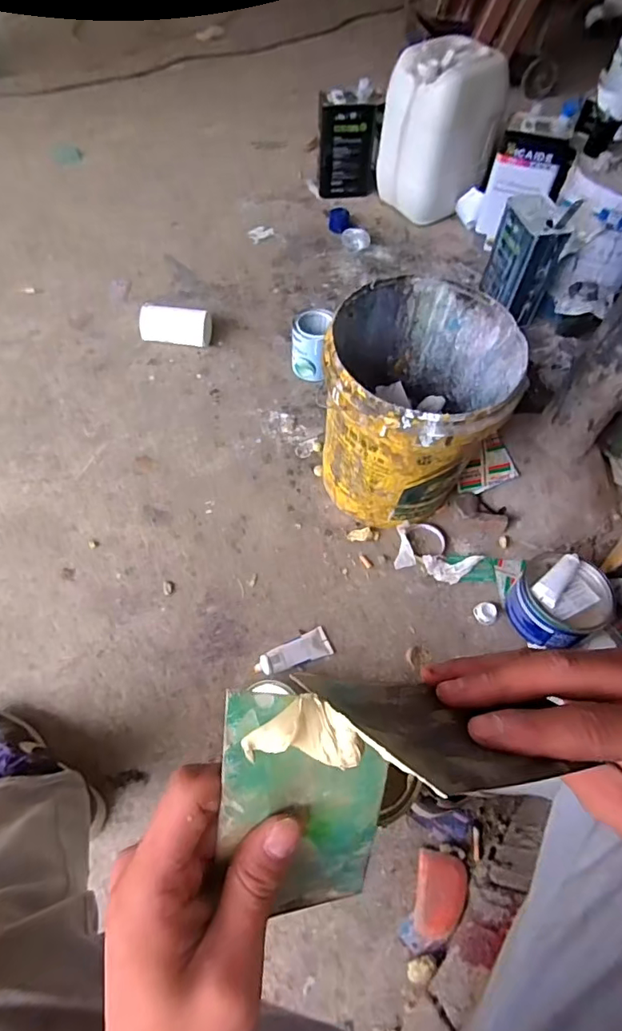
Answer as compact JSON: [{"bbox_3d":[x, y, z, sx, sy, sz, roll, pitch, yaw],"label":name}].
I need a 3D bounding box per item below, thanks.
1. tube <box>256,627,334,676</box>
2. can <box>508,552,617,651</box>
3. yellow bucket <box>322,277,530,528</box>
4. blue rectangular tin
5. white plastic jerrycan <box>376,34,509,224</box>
[{"bbox_3d":[-0.030,0.241,0.868,0.132,0.025,0.050,-22,63,-13],"label":"tube"},{"bbox_3d":[0.433,0.148,0.886,0.152,0.104,0.143,0,60,-1],"label":"can"},{"bbox_3d":[0.175,-0.171,0.915,0.287,0.363,0.304,1,60,-2],"label":"yellow bucket"},{"bbox_3d":[0.524,-0.634,1.238,0.115,0.218,0.166,-7,60,-5],"label":"blue rectangular tin"},{"bbox_3d":[0.372,-1.111,1.467,0.256,0.386,0.244,-23,63,-15],"label":"white plastic jerrycan"}]

